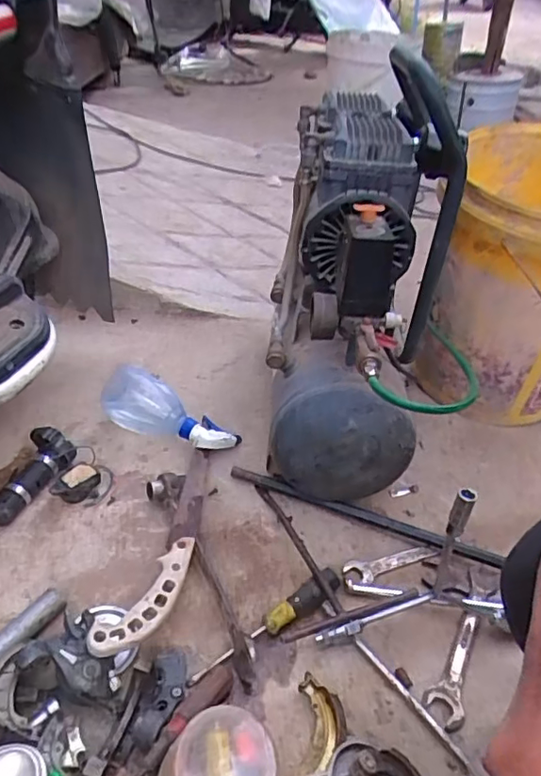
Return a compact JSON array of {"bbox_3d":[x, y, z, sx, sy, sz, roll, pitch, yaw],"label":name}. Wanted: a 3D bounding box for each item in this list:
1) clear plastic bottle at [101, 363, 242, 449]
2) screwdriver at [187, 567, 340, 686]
[{"bbox_3d":[-0.148,0.039,0.837,0.204,0.076,0.081,19,39,16],"label":"clear plastic bottle"},{"bbox_3d":[-0.004,0.253,0.608,0.191,0.029,0.026,-19,44,-29],"label":"screwdriver"}]

